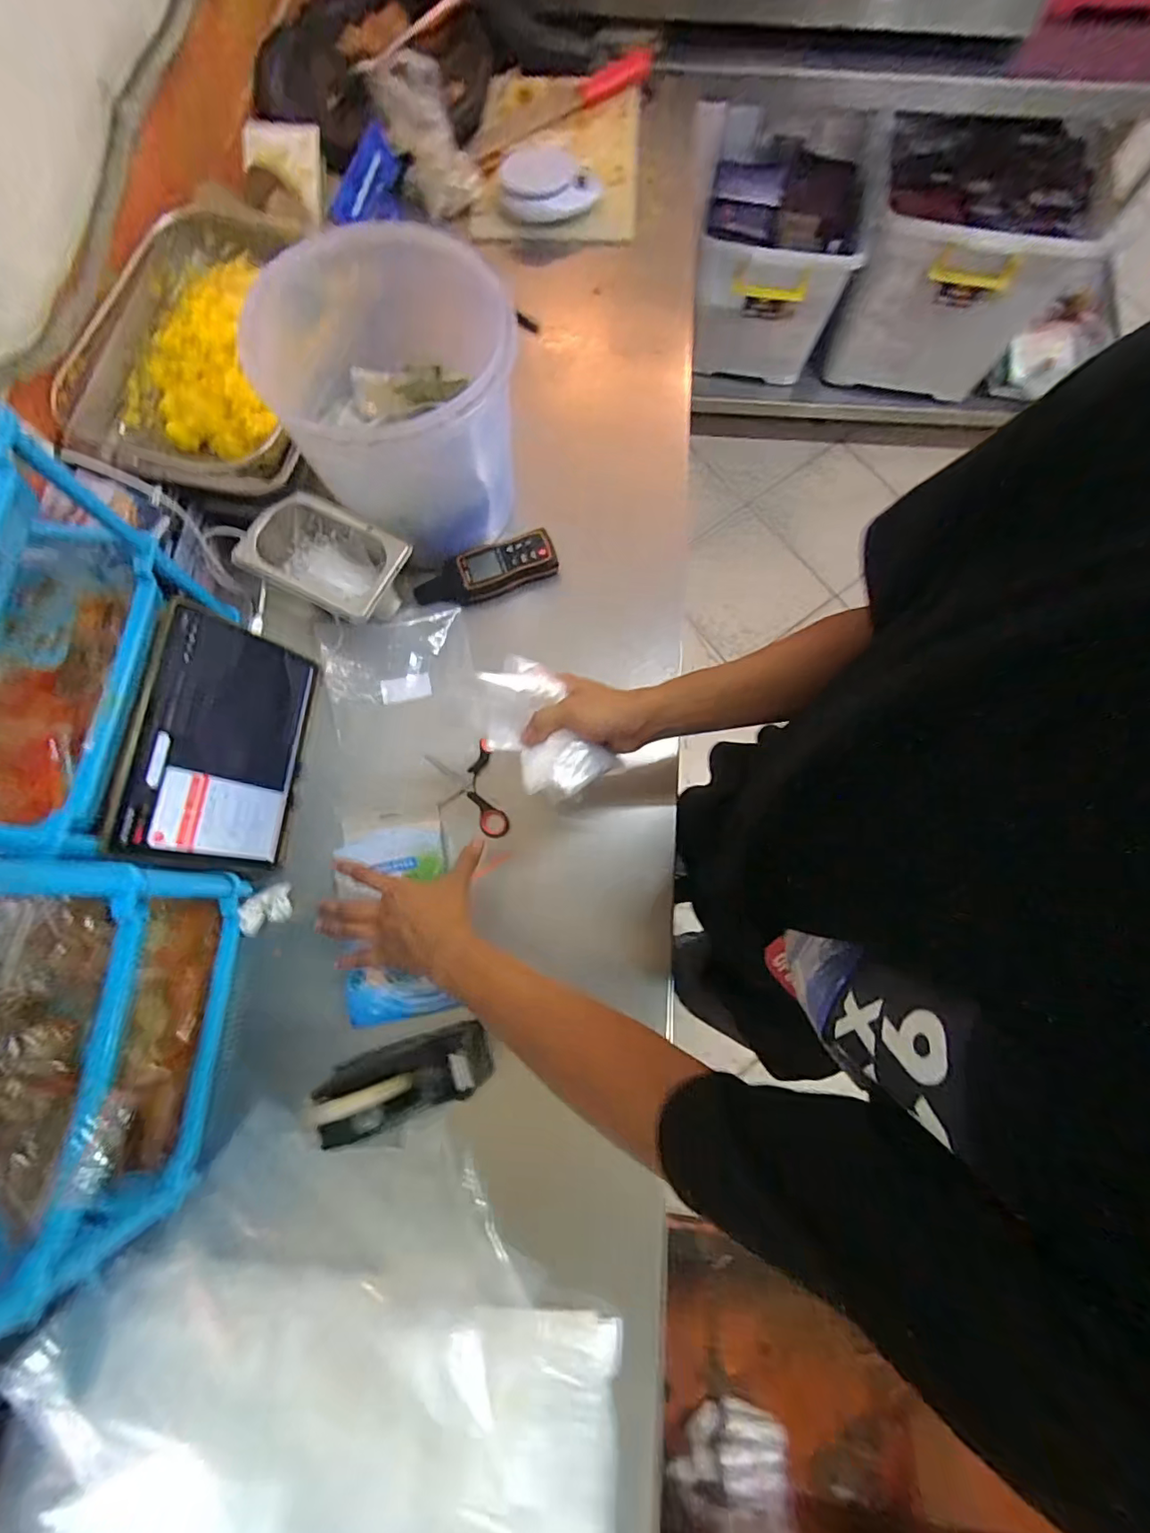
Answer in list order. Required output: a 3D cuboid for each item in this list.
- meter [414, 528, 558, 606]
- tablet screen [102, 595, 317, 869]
[{"bbox_3d":[-0.100,-0.252,0.692,0.155,0.034,0.058,-20,77,-5],"label":"meter"},{"bbox_3d":[-0.368,-0.028,0.578,0.008,0.169,0.249,-2,75,28],"label":"tablet screen"}]

